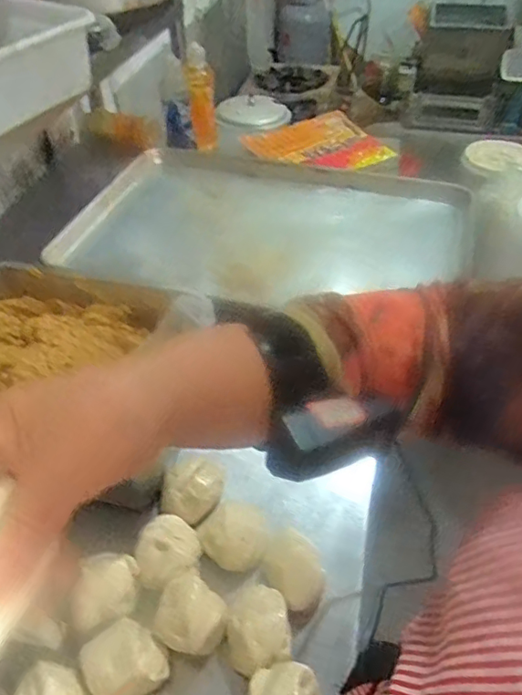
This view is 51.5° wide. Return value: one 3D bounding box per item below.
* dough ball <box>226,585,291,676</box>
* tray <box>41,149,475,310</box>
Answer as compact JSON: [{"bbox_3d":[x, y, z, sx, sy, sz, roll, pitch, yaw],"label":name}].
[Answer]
[{"bbox_3d":[-0.002,0.266,0.521,0.062,0.038,0.077,-4,44,-3],"label":"dough ball"},{"bbox_3d":[0.017,-0.191,0.879,0.611,0.047,0.406,12,46,13],"label":"tray"}]

